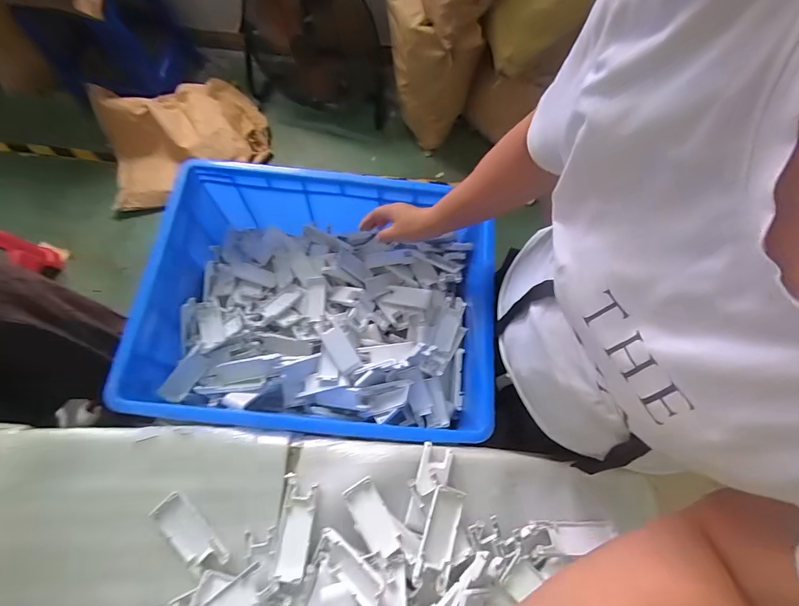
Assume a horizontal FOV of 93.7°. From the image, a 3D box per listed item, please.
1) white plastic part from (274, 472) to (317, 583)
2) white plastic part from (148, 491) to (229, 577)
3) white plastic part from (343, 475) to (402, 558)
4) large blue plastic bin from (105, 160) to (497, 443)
[{"bbox_3d":[-0.126,0.268,0.451,0.043,0.009,0.108,-6,64,14],"label":"white plastic part"},{"bbox_3d":[-0.254,0.280,0.453,0.102,0.012,0.039,43,76,11],"label":"white plastic part"},{"bbox_3d":[-0.033,0.257,0.449,0.037,0.014,0.084,-32,63,-11],"label":"white plastic part"},{"bbox_3d":[-0.112,0.003,0.646,0.538,0.186,0.404,4,72,-1],"label":"large blue plastic bin"}]

